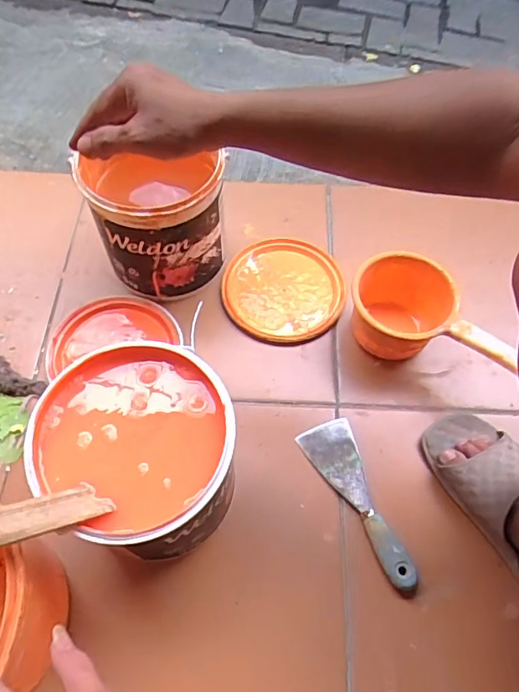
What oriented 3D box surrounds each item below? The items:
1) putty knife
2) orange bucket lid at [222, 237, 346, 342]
[{"bbox_3d":[0.120,0.174,0.577,0.066,0.023,0.198,-22,63,-14],"label":"putty knife"},{"bbox_3d":[0.036,-0.084,0.720,0.168,0.013,0.168,1,60,-1],"label":"orange bucket lid"}]

